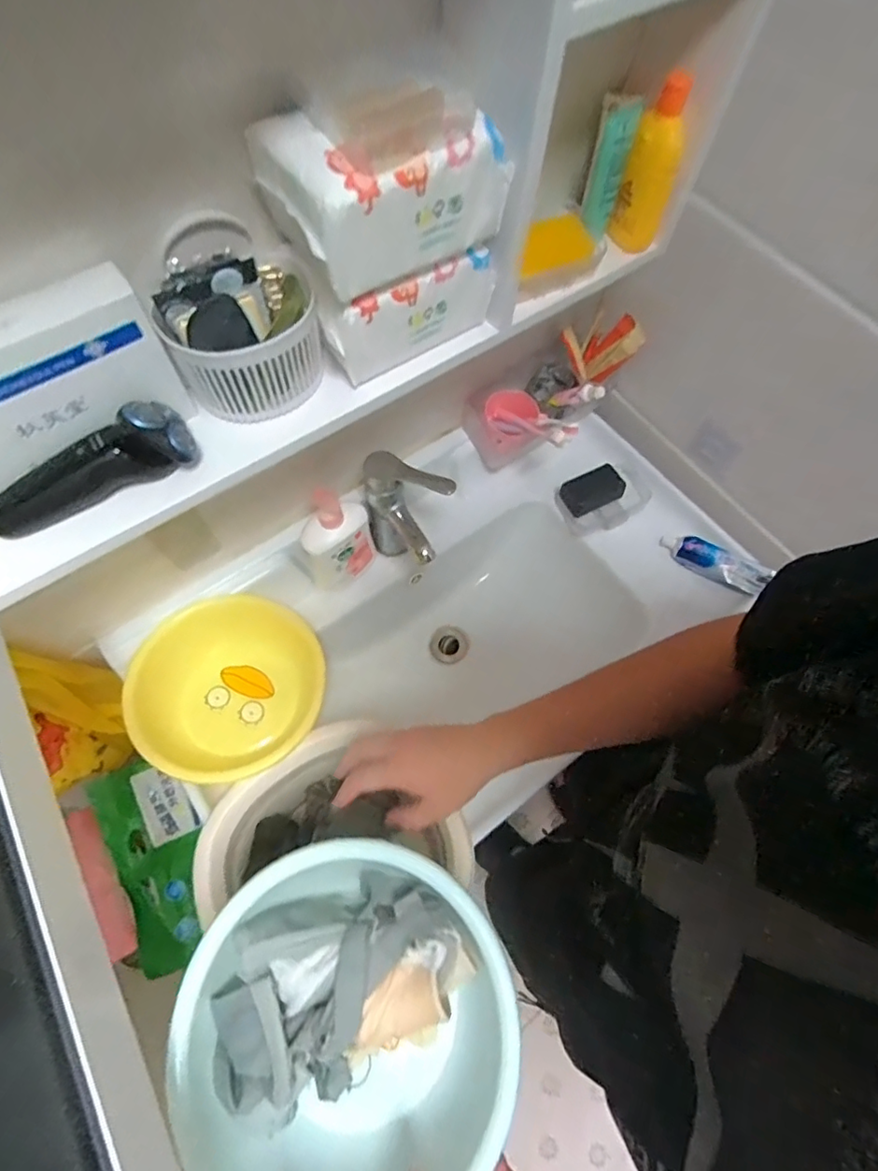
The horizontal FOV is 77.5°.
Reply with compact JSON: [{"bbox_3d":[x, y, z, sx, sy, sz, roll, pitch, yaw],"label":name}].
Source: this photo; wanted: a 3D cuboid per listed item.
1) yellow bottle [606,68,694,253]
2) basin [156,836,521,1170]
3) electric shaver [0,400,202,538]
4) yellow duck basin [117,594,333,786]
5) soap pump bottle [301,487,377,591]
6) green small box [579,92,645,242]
[{"bbox_3d":[0.205,-0.397,0.531,0.050,0.141,0.032,25,70,9],"label":"yellow bottle"},{"bbox_3d":[-0.059,0.310,0.394,0.211,0.078,0.222,8,68,2],"label":"basin"},{"bbox_3d":[-0.270,-0.092,0.419,0.160,0.050,0.053,-27,71,-11],"label":"electric shaver"},{"bbox_3d":[-0.265,0.124,0.699,0.229,0.083,0.225,0,68,-1],"label":"yellow duck basin"},{"bbox_3d":[-0.138,-0.062,0.748,0.097,0.183,0.065,-22,70,-9],"label":"soap pump bottle"},{"bbox_3d":[0.163,-0.403,0.529,0.034,0.111,0.020,17,69,6],"label":"green small box"}]

